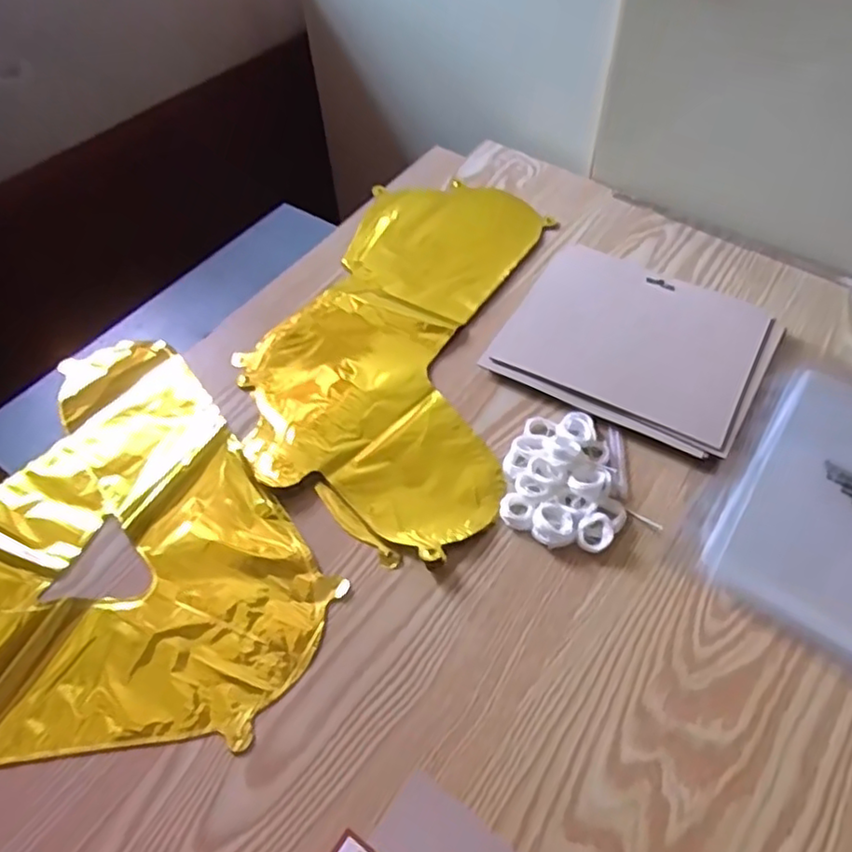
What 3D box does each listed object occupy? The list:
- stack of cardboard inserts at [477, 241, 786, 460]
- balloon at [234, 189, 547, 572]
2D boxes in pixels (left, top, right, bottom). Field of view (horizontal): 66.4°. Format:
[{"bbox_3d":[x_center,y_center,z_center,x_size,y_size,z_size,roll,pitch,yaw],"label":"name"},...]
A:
[{"bbox_3d":[0.179,-0.075,0.558,0.205,0.016,0.174,26,58,20],"label":"stack of cardboard inserts"},{"bbox_3d":[-0.019,-0.089,0.583,0.221,0.008,0.415,12,55,11],"label":"balloon"}]

